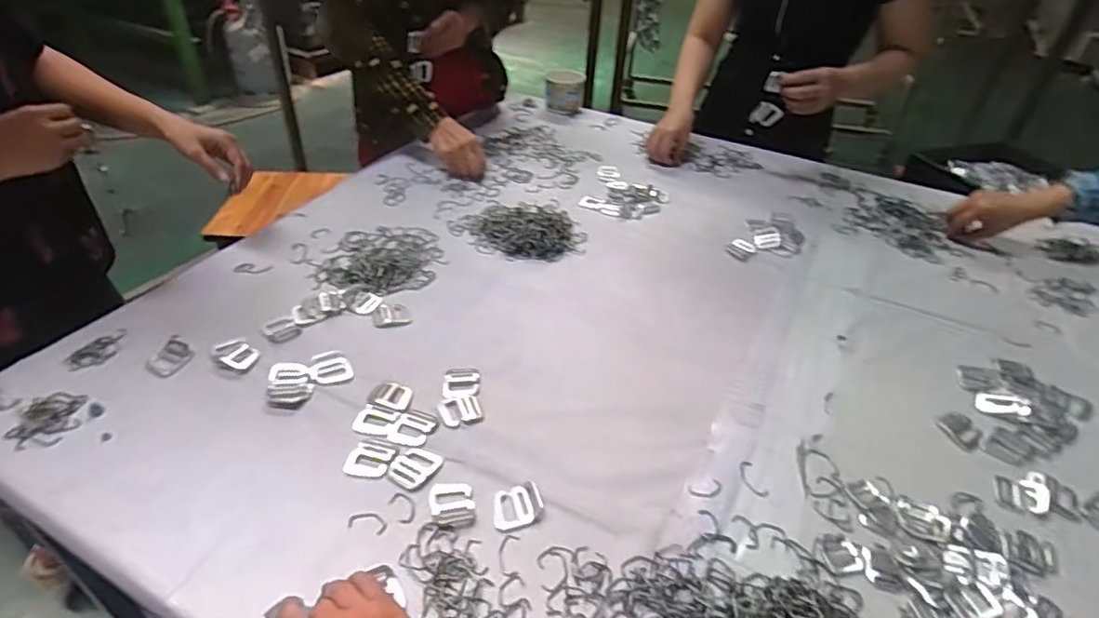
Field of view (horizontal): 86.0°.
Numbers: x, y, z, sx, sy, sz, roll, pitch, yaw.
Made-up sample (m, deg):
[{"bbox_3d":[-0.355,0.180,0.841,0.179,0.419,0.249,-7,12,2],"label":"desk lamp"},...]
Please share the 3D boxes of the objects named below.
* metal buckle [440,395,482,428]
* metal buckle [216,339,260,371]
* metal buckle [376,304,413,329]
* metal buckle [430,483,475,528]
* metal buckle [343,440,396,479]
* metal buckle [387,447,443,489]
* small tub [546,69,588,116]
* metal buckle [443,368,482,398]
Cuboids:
[{"bbox_3d":[-0.096,0.109,0.638,0.042,0.004,0.040,-9,39,-15],"label":"metal buckle"},{"bbox_3d":[-0.363,0.052,0.685,0.053,0.004,0.035,23,42,24],"label":"metal buckle"},{"bbox_3d":[-0.205,0.008,0.776,0.045,0.006,0.042,-5,38,-10],"label":"metal buckle"},{"bbox_3d":[-0.090,0.180,0.547,0.040,0.004,0.046,-3,38,-7],"label":"metal buckle"},{"bbox_3d":[-0.176,0.148,0.581,0.040,0.004,0.040,12,39,12],"label":"metal buckle"},{"bbox_3d":[-0.135,0.156,0.589,0.041,0.004,0.047,27,43,28],"label":"metal buckle"},{"bbox_3d":[0.039,-0.519,1.400,0.088,0.079,0.089,2,38,-1],"label":"small tub"},{"bbox_3d":[-0.099,0.082,0.669,0.042,0.008,0.043,-1,38,-5],"label":"metal buckle"}]

